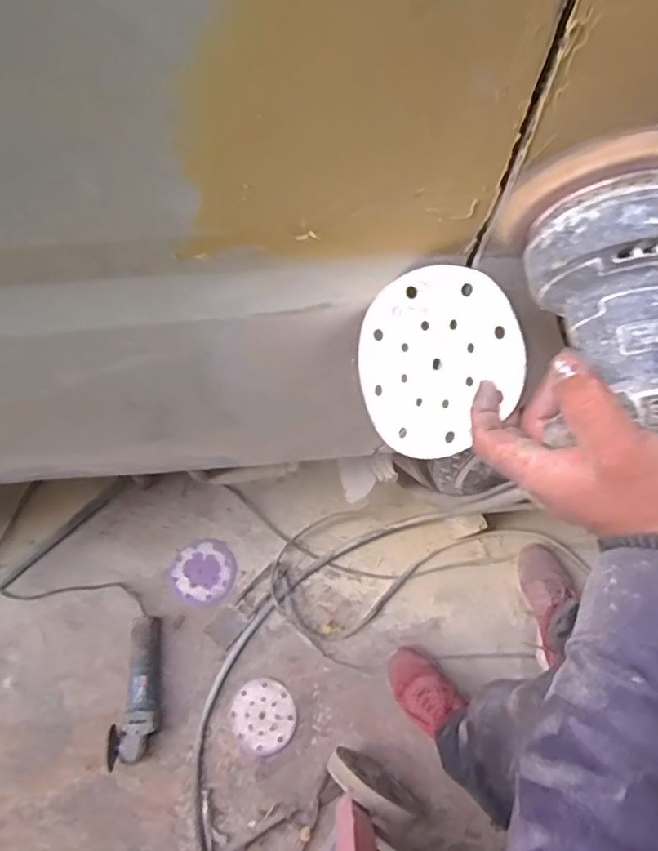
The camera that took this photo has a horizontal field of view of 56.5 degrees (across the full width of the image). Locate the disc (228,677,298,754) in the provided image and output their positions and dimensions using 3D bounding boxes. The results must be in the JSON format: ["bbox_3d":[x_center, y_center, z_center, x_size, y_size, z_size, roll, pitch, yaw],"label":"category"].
[{"bbox_3d":[-0.136,0.601,1.271,0.134,0.012,0.131,-1,68,2],"label":"disc"}]

